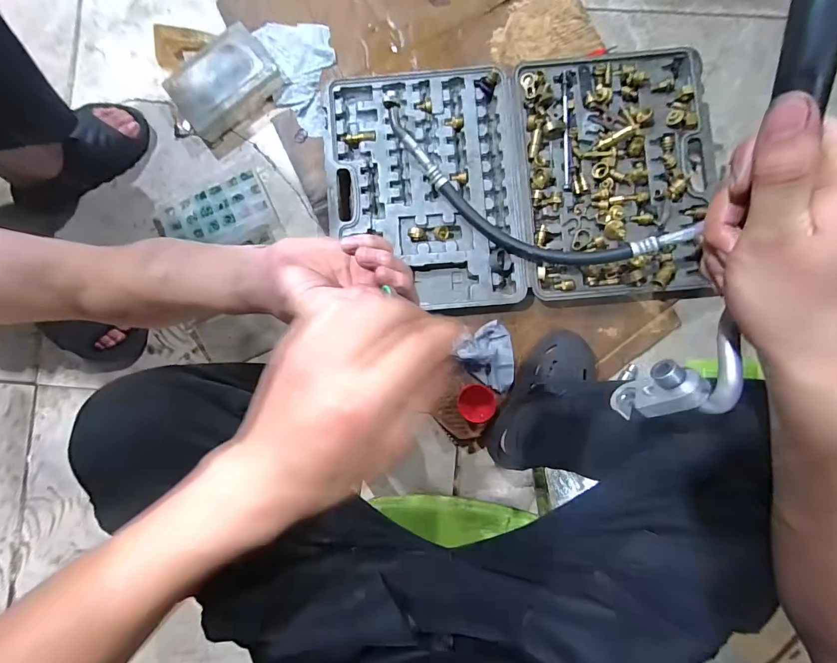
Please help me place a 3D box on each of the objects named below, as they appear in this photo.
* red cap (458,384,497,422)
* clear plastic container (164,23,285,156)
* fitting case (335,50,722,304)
[{"bbox_3d":[0.105,0.128,0.689,0.067,0.037,0.063,0,87,0],"label":"red cap"},{"bbox_3d":[-0.375,-0.478,0.737,0.208,0.051,0.165,-41,87,-2],"label":"clear plastic container"},{"bbox_3d":[0.187,-0.277,0.720,0.702,0.058,0.458,-5,87,0],"label":"fitting case"}]

